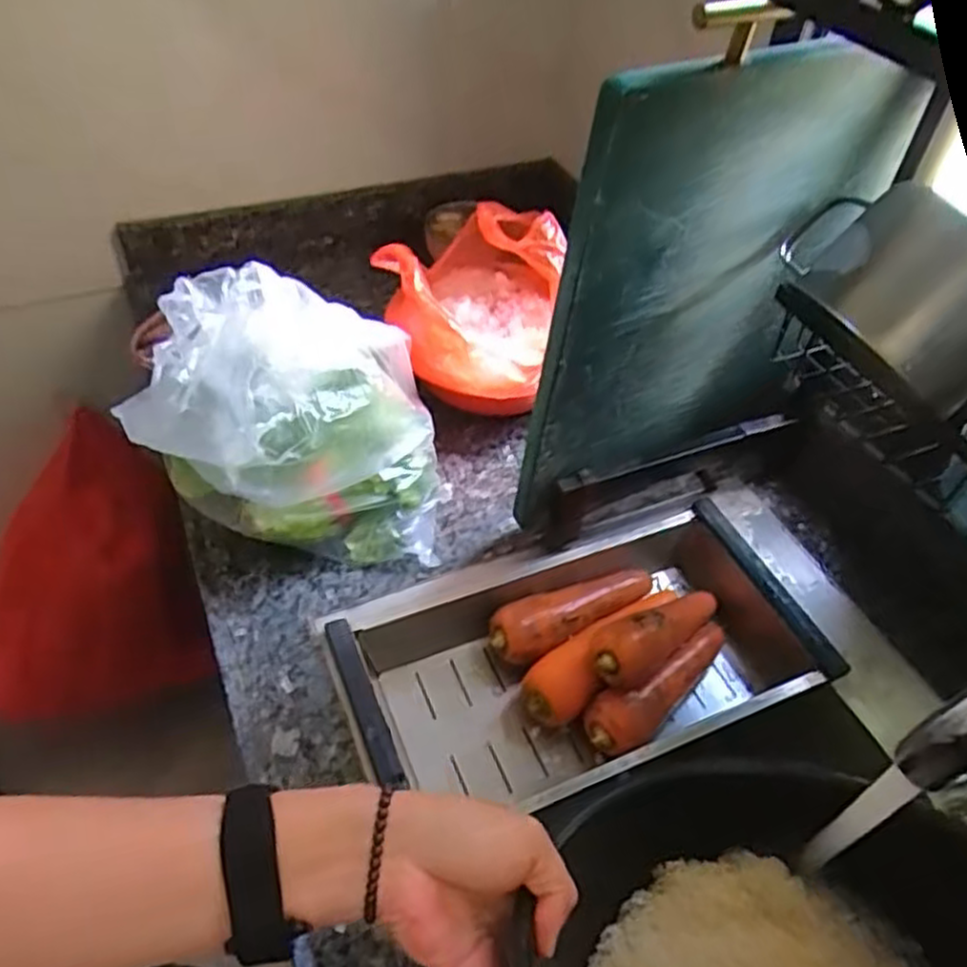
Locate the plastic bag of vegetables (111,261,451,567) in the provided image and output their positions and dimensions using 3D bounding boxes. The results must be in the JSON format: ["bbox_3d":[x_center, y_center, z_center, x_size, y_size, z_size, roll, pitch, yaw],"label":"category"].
[{"bbox_3d":[-0.142,-0.045,0.597,0.210,0.258,0.130,-12,49,-14],"label":"plastic bag of vegetables"}]

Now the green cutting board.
[{"bbox_3d":[0.165,-0.135,0.550,0.275,0.344,0.015,-22,56,-17],"label":"green cutting board"}]

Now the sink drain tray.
[{"bbox_3d":[0.078,0.149,0.646,0.390,0.073,0.197,-13,50,-15],"label":"sink drain tray"}]

